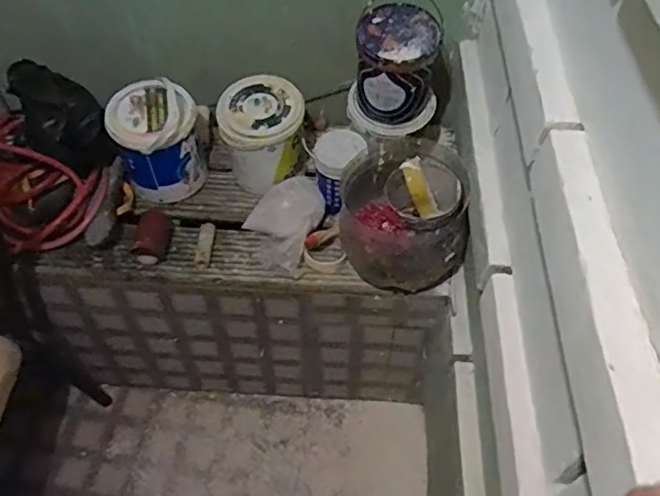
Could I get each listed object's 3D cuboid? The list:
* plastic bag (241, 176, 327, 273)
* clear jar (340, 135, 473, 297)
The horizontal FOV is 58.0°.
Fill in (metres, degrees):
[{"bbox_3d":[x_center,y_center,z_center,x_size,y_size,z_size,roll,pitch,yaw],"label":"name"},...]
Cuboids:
[{"bbox_3d":[-0.079,-0.057,1.258,0.170,0.113,0.187,-25,56,-20],"label":"plastic bag"},{"bbox_3d":[0.143,-0.059,1.174,0.227,0.218,0.254,7,51,4],"label":"clear jar"}]

